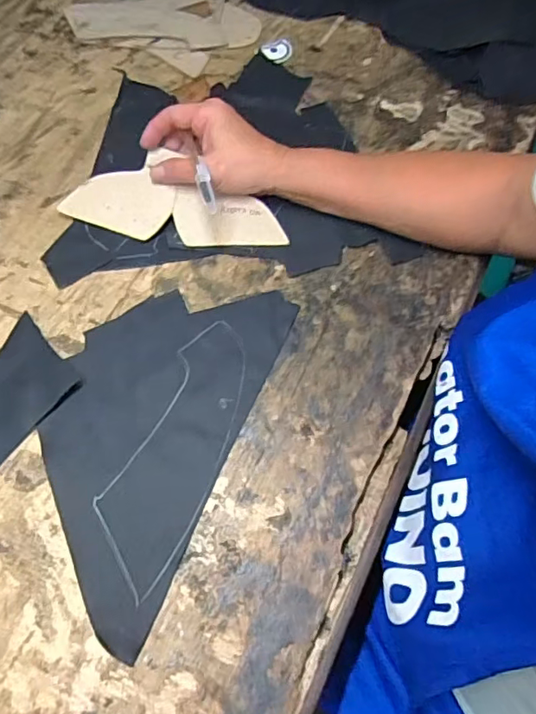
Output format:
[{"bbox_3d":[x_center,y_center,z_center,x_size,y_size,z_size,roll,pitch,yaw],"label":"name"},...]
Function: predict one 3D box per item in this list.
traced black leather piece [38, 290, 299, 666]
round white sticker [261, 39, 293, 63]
[{"bbox_3d":[-0.091,0.046,0.390,0.136,0.004,0.261,21,66,10],"label":"traced black leather piece"},{"bbox_3d":[0.012,-0.330,0.574,0.033,0.004,0.032,-25,67,-11],"label":"round white sticker"}]

